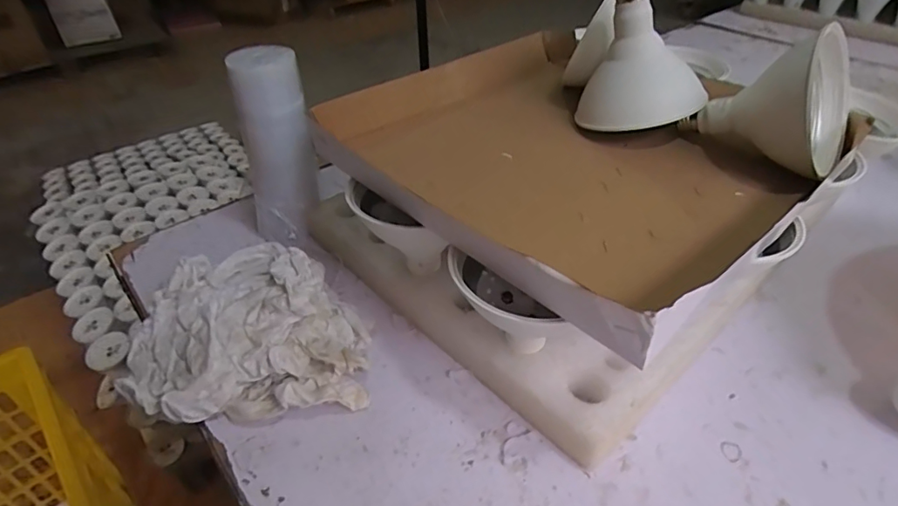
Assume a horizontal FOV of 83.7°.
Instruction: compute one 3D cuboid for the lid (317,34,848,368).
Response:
[{"bbox_3d":[0.095,-0.092,0.426,0.319,0.050,0.348,-29,47,-29],"label":"lid"}]

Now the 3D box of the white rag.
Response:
[{"bbox_3d":[-0.170,0.062,0.414,0.196,0.066,0.145,-5,40,-3],"label":"white rag"}]

